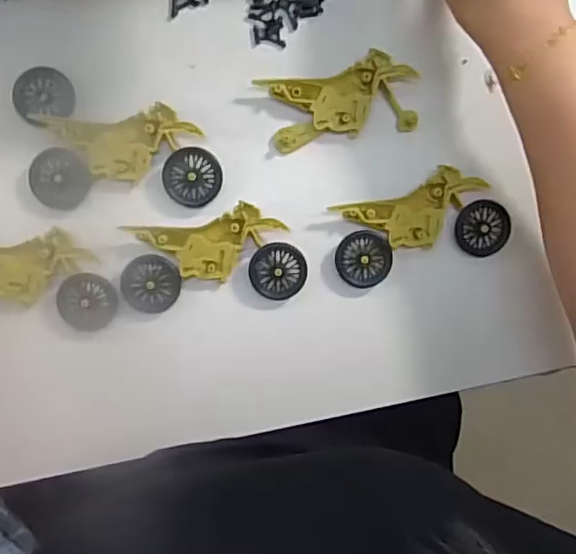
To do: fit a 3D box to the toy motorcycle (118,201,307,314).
[{"bbox_3d":[-0.049,-0.012,0.375,0.116,0.012,0.059,-6,92,-3],"label":"toy motorcycle"}]

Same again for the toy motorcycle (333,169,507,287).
[{"bbox_3d":[0.089,-0.035,0.388,0.116,0.015,0.060,-14,93,-3],"label":"toy motorcycle"}]

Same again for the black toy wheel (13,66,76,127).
[{"bbox_3d":[-0.159,-0.118,0.373,0.037,0.004,0.038,0,92,-3],"label":"black toy wheel"}]

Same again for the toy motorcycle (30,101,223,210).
[{"bbox_3d":[-0.105,-0.076,0.366,0.117,0.013,0.058,-1,92,-3],"label":"toy motorcycle"}]

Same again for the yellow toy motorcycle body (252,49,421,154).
[{"bbox_3d":[0.034,-0.117,0.386,0.101,0.019,0.047,-11,93,-3],"label":"yellow toy motorcycle body"}]

